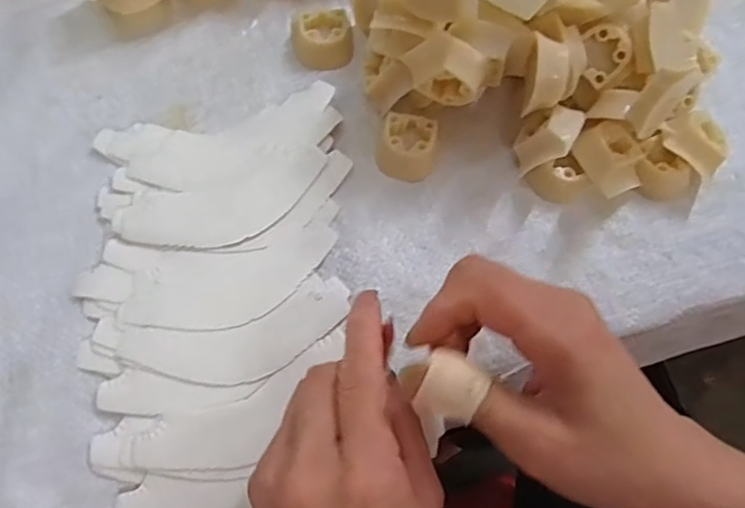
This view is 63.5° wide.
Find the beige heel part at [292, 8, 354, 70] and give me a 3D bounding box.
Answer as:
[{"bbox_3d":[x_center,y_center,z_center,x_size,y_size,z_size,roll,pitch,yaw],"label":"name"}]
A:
[{"bbox_3d":[-0.031,-0.136,0.383,0.037,0.015,0.034,-10,69,-7],"label":"beige heel part"}]

